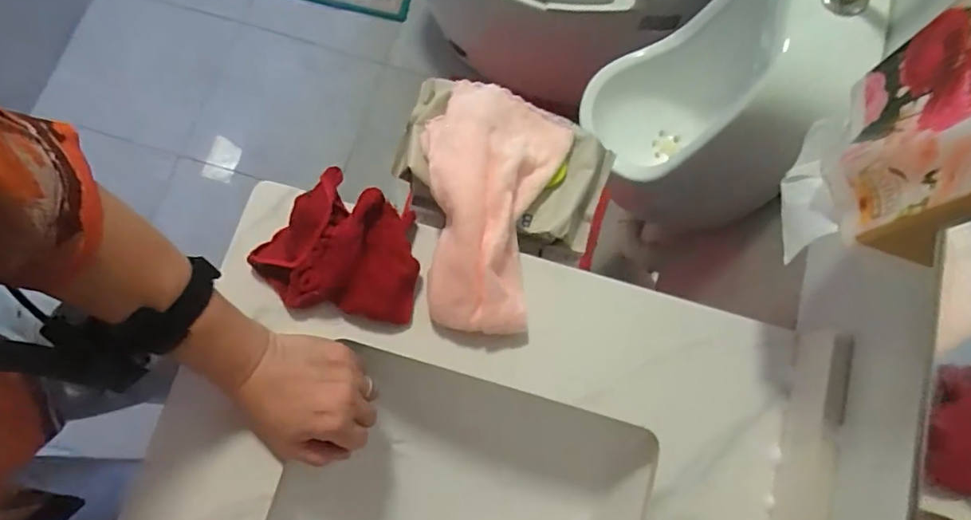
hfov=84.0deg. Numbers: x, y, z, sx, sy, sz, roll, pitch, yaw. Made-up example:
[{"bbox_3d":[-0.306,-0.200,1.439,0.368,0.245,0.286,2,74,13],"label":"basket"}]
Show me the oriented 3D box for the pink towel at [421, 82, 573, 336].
[{"bbox_3d":[-0.005,-0.047,0.473,0.119,0.066,0.210,15,77,2],"label":"pink towel"}]

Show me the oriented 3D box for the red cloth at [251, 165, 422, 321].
[{"bbox_3d":[-0.125,-0.017,0.472,0.140,0.044,0.121,9,77,1],"label":"red cloth"}]

